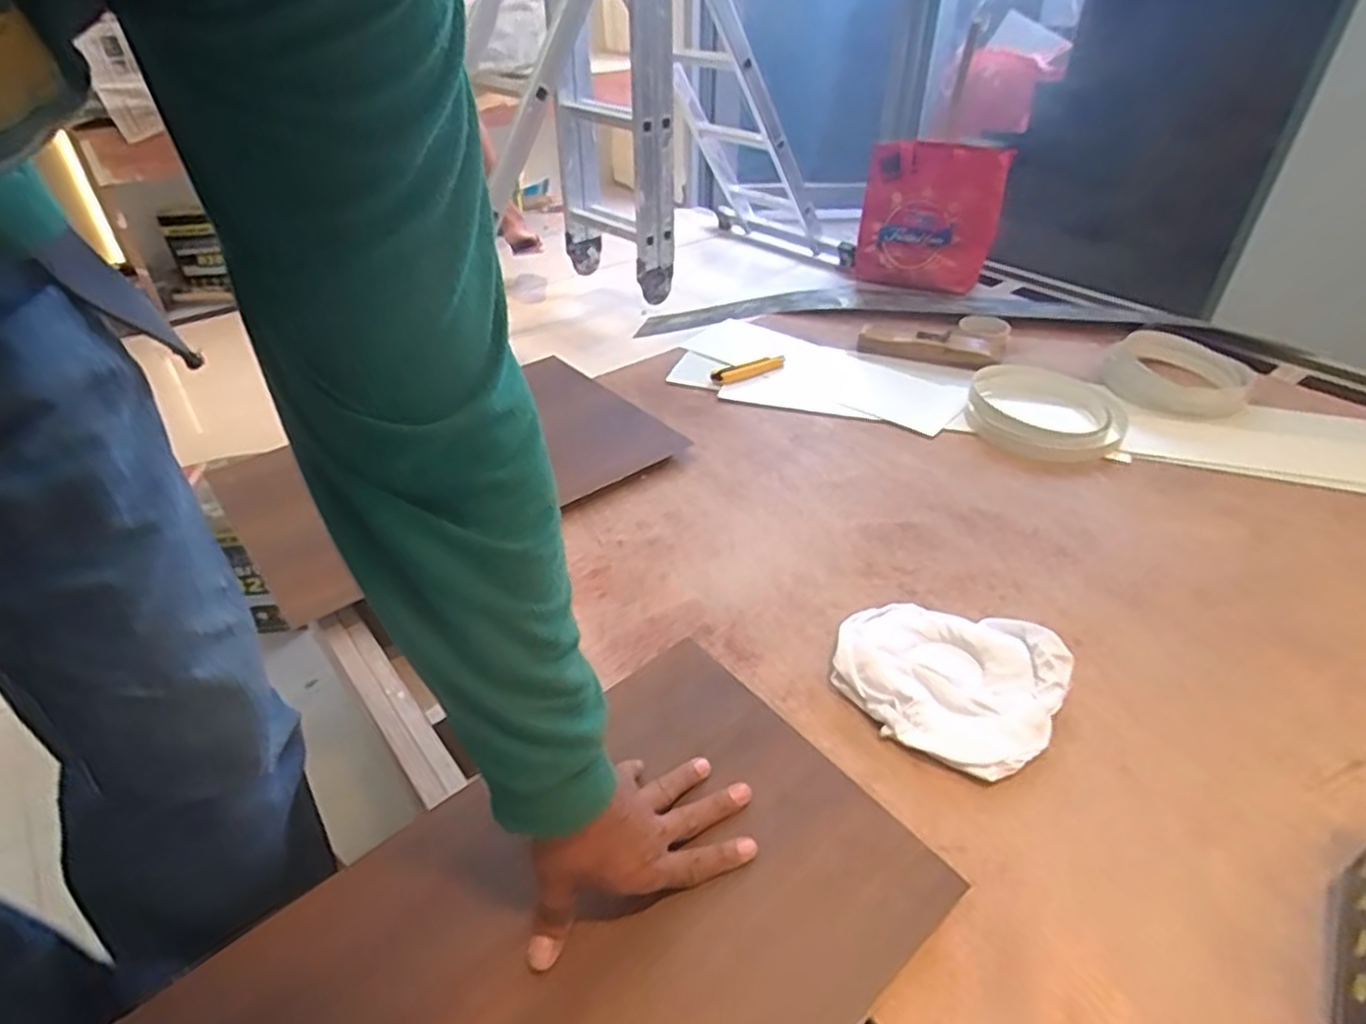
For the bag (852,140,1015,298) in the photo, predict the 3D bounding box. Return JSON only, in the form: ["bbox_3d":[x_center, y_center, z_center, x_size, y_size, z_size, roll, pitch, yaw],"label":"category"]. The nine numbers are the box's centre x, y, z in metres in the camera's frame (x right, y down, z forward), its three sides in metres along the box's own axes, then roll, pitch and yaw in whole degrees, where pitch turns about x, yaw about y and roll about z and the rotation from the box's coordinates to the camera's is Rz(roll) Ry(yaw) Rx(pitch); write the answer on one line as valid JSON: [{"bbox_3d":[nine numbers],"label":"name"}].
[{"bbox_3d":[0.471,-0.563,1.424,0.254,0.249,0.149,15,41,18],"label":"bag"}]

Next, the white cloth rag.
[{"bbox_3d":[0.246,0.150,0.694,0.197,0.038,0.177,22,43,28],"label":"white cloth rag"}]

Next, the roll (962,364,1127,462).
[{"bbox_3d":[0.526,-0.153,1.075,0.213,0.026,0.224,-1,37,1],"label":"roll"}]

